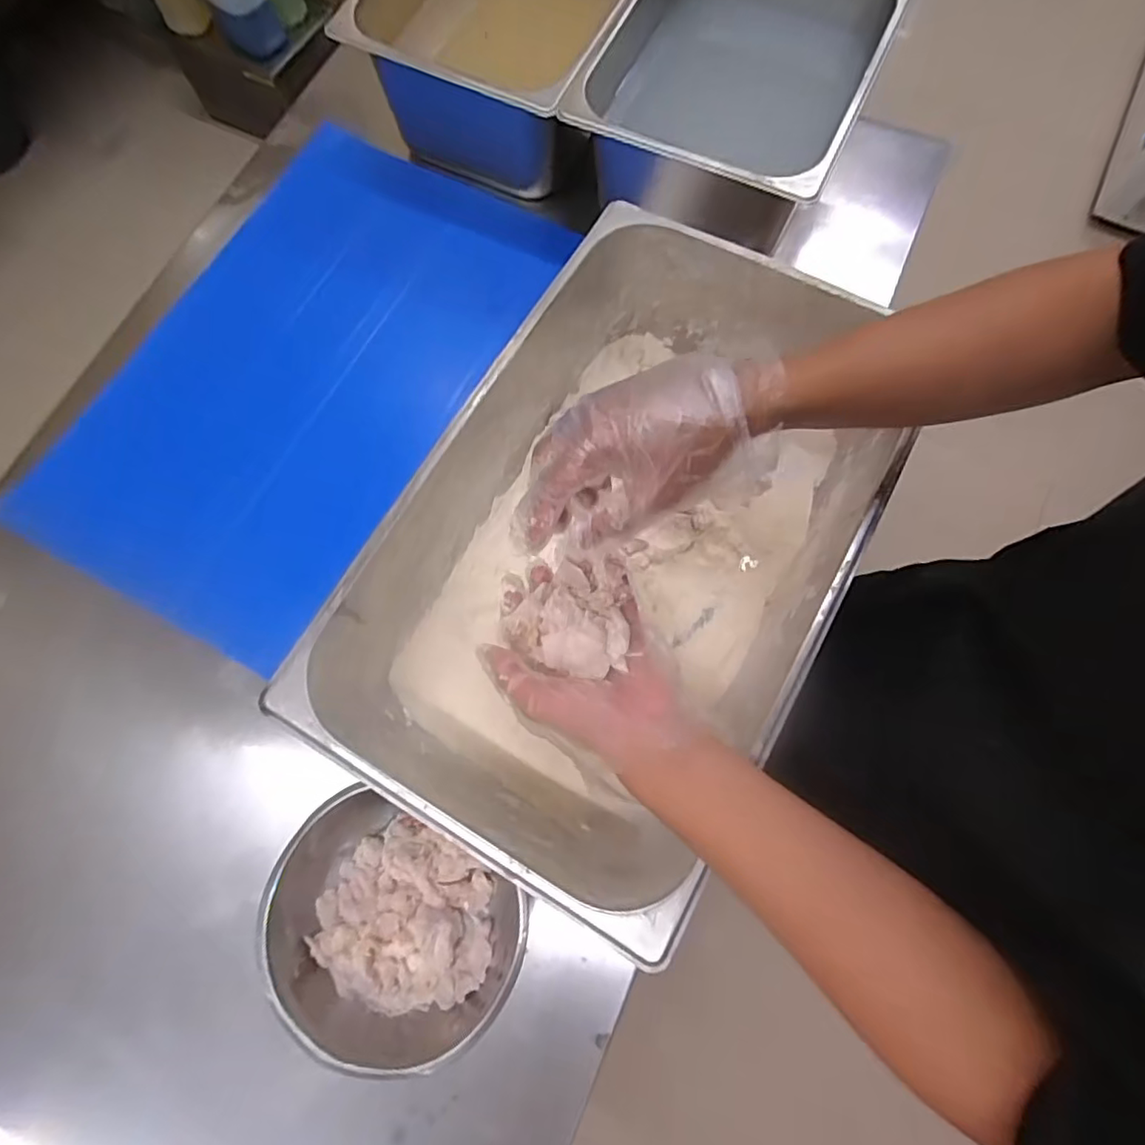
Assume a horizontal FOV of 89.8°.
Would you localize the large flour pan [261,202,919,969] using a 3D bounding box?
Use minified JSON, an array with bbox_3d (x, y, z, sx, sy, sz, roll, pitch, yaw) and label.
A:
[{"bbox_3d":[0.045,-0.030,0.501,0.318,0.158,0.516,29,76,9],"label":"large flour pan"}]

